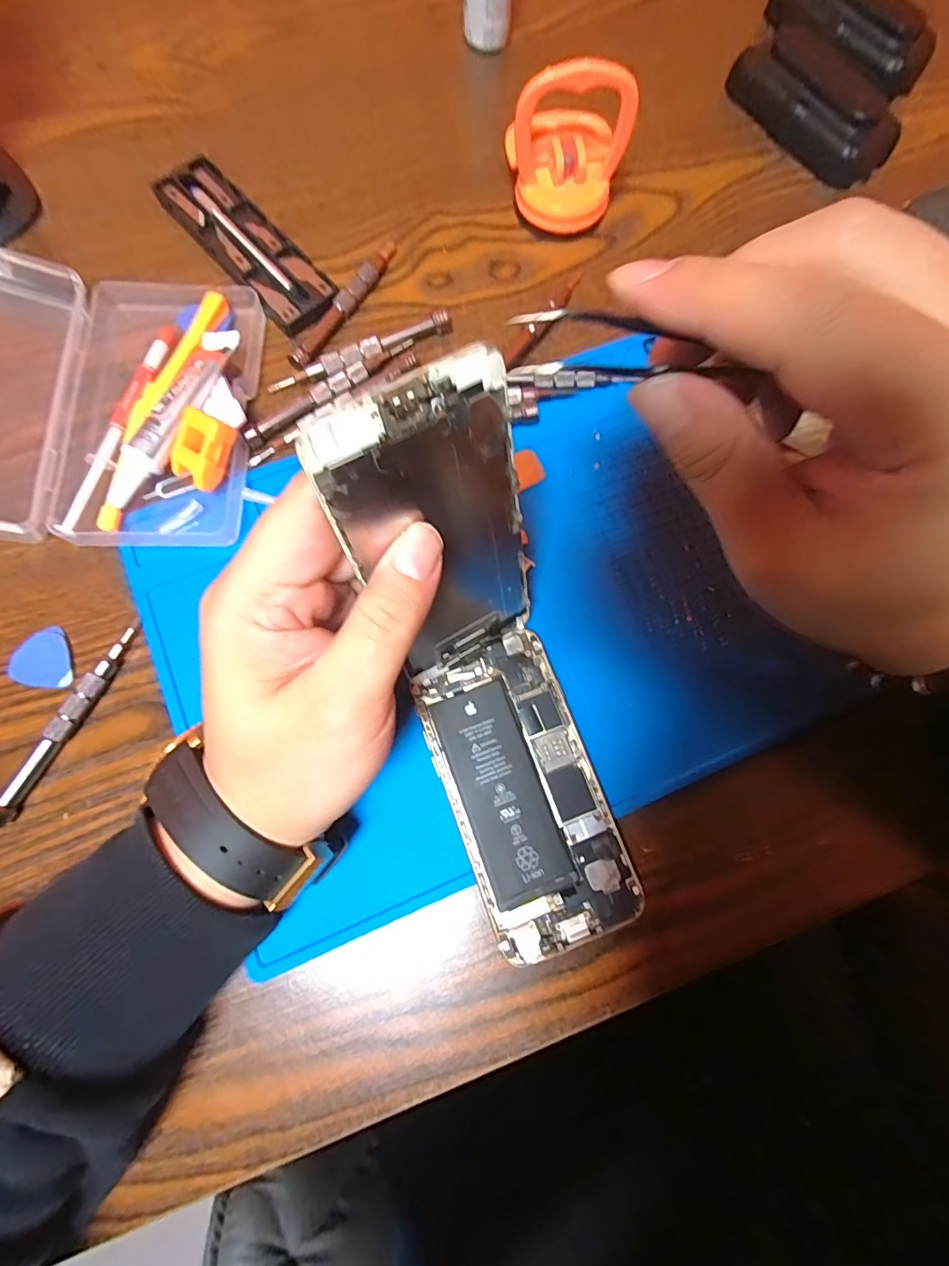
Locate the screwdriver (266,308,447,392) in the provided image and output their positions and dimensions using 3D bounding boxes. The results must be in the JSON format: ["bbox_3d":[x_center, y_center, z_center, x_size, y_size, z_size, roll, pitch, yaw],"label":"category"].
[{"bbox_3d":[-0.061,-0.152,0.288,0.105,0.010,0.013,-26,79,-7],"label":"screwdriver"}]

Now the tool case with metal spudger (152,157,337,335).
[{"bbox_3d":[-0.131,-0.224,0.302,0.038,0.009,0.131,-41,81,-9],"label":"tool case with metal spudger"}]

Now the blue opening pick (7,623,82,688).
[{"bbox_3d":[-0.207,0.011,0.250,0.028,0.004,0.030,1,81,-6],"label":"blue opening pick"}]

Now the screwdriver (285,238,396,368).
[{"bbox_3d":[-0.072,-0.184,0.294,0.010,0.010,0.096,30,78,6],"label":"screwdriver"}]

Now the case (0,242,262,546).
[{"bbox_3d":[-0.216,-0.125,0.257,0.199,0.050,0.158,0,77,-1],"label":"case"}]

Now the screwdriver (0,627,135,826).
[{"bbox_3d":[-0.188,0.042,0.241,0.007,0.012,0.098,29,78,6],"label":"screwdriver"}]

